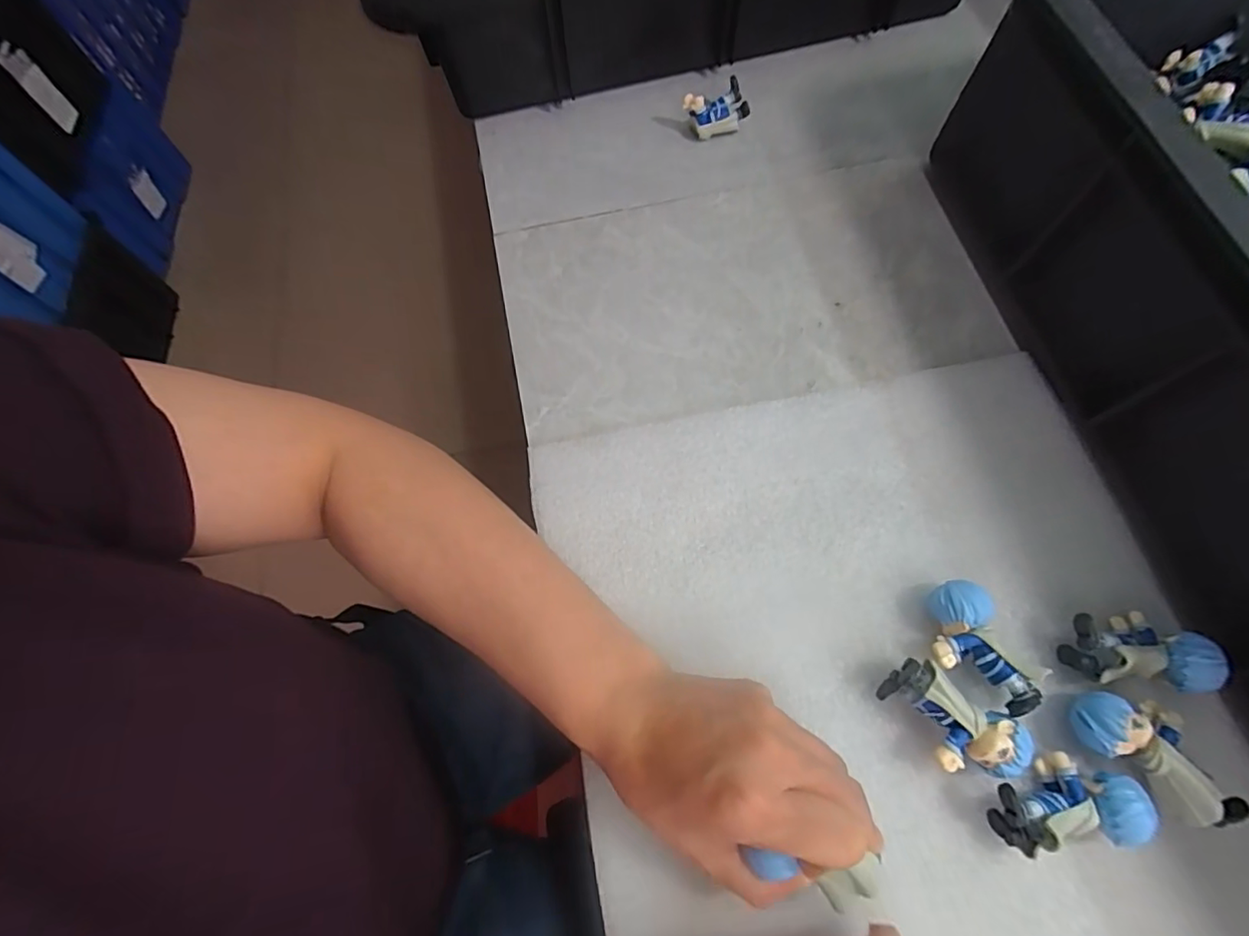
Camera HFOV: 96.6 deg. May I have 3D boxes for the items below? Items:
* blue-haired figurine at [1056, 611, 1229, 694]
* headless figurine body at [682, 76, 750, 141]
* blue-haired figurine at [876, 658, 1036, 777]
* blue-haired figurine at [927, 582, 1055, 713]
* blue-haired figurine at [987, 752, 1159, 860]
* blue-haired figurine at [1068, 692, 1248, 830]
[{"bbox_3d":[0.248,0.088,0.271,0.057,0.026,0.033,6,69,5],"label":"blue-haired figurine"},{"bbox_3d":[0.068,-0.260,0.407,0.047,0.030,0.018,-24,69,-7],"label":"headless figurine body"},{"bbox_3d":[0.152,0.120,0.261,0.059,0.027,0.034,33,74,14],"label":"blue-haired figurine"},{"bbox_3d":[0.171,0.087,0.272,0.031,0.029,0.060,-31,70,-9],"label":"blue-haired figurine"},{"bbox_3d":[0.196,0.151,0.249,0.057,0.027,0.034,-8,68,0],"label":"blue-haired figurine"},{"bbox_3d":[0.240,0.129,0.255,0.064,0.027,0.036,40,75,16],"label":"blue-haired figurine"}]

